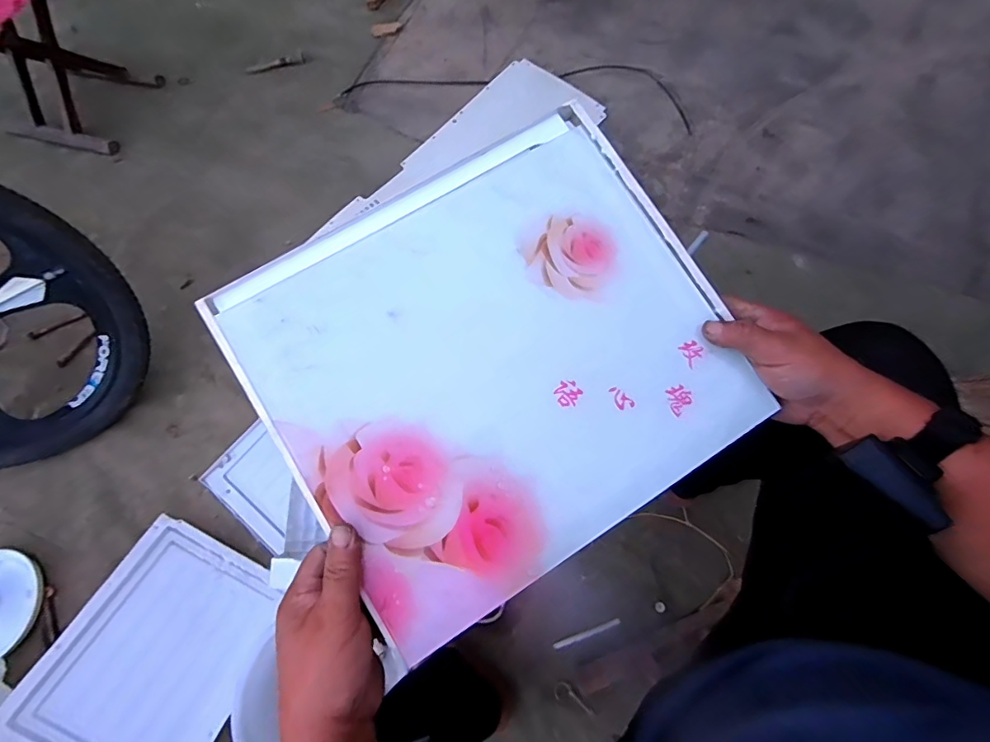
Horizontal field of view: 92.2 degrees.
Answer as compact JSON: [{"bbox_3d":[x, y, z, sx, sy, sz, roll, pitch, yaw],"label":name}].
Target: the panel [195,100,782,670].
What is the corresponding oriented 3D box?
[{"bbox_3d":[0.002,-0.014,0.376,0.343,0.013,0.313,-30,84,-8],"label":"panel"}]

